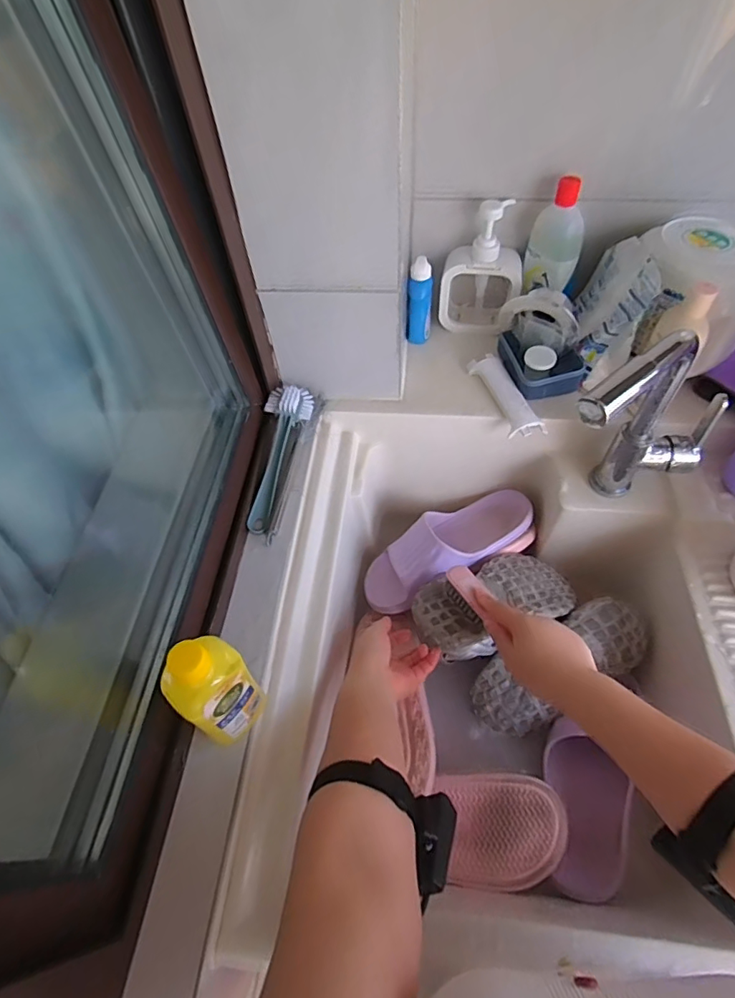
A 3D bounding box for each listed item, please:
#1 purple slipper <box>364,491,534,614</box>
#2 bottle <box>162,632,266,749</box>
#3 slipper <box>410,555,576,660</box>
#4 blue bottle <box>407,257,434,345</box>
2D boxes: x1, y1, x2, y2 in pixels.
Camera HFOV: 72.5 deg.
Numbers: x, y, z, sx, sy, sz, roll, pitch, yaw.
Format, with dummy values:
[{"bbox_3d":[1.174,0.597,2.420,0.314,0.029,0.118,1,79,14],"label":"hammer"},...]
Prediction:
[{"bbox_3d":[0.110,0.064,0.710,0.250,0.073,0.093,-28,60,-15],"label":"purple slipper"},{"bbox_3d":[-0.121,0.158,0.415,0.047,0.167,0.059,39,67,24],"label":"bottle"},{"bbox_3d":[0.165,0.136,0.659,0.223,0.069,0.103,-15,56,-25],"label":"slipper"},{"bbox_3d":[0.075,-0.280,0.715,0.034,0.115,0.030,2,36,4],"label":"blue bottle"}]

